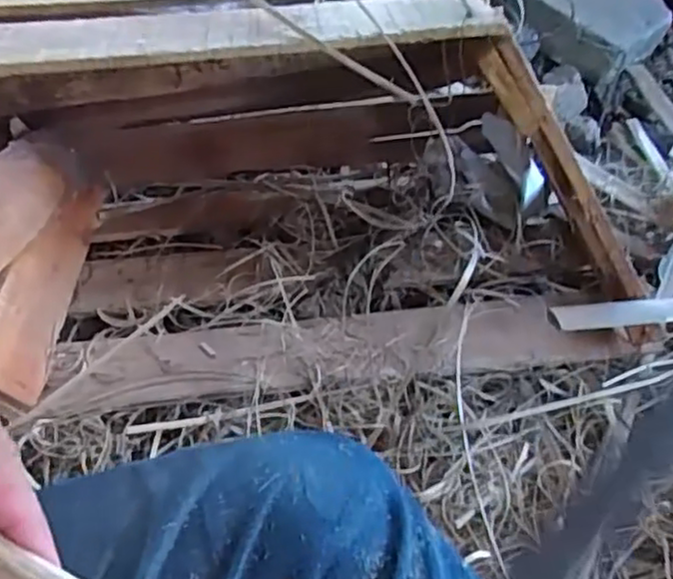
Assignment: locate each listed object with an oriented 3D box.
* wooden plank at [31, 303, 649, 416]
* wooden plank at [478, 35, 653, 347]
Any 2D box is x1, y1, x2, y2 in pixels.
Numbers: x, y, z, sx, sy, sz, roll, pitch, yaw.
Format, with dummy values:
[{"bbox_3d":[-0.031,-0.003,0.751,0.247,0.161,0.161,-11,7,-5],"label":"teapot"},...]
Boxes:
[{"bbox_3d":[0.004,0.050,0.644,0.533,0.028,0.076,-3,50,-8],"label":"wooden plank"},{"bbox_3d":[0.198,-0.057,0.550,0.031,0.349,0.018,-22,43,26],"label":"wooden plank"}]

